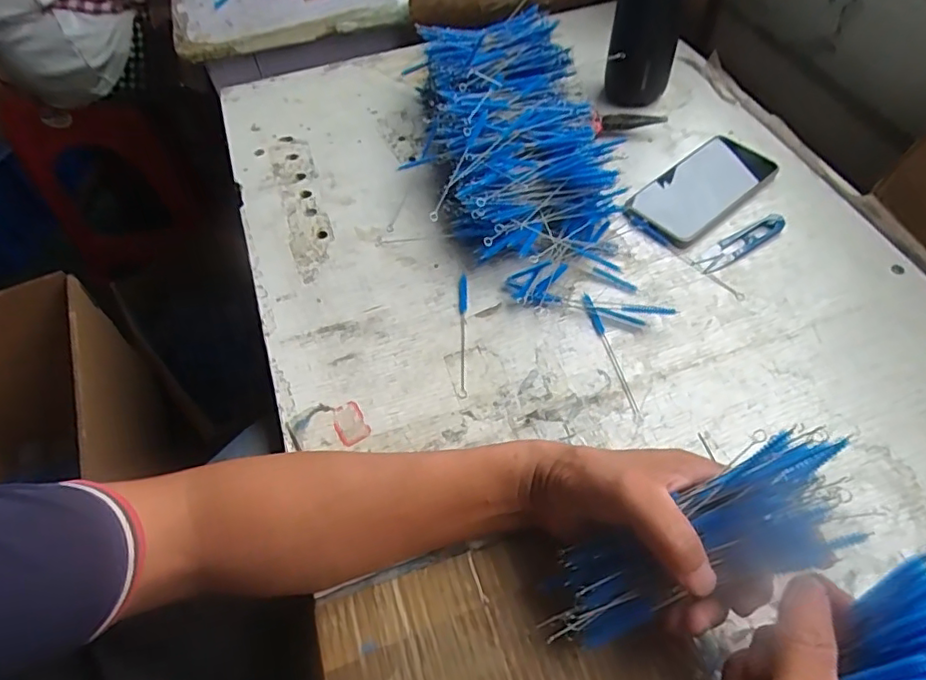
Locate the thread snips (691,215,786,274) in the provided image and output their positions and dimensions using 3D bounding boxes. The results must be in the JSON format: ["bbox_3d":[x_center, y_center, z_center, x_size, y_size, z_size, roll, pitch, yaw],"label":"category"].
[{"bbox_3d":[0.260,-0.093,0.533,0.097,0.015,0.025,-29,58,-17],"label":"thread snips"}]

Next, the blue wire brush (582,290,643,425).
[{"bbox_3d":[0.123,0.012,0.470,0.008,0.004,0.126,-11,55,-5],"label":"blue wire brush"}]

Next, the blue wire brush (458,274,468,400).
[{"bbox_3d":[0.000,-0.007,0.489,0.008,0.004,0.128,-1,54,2],"label":"blue wire brush"}]

